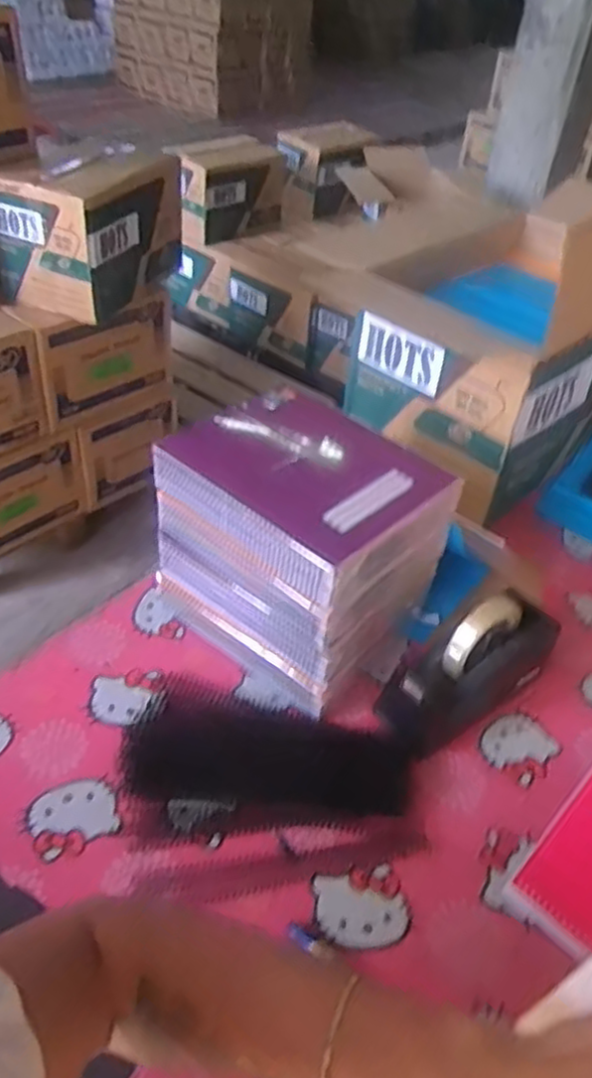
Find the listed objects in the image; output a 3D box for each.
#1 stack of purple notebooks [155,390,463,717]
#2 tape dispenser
[{"bbox_3d":[0.001,0.008,0.812,0.256,0.237,0.203,33,48,27],"label":"stack of purple notebooks"},{"bbox_3d":[0.188,0.140,0.782,0.219,0.143,0.076,-30,52,-19],"label":"tape dispenser"}]

